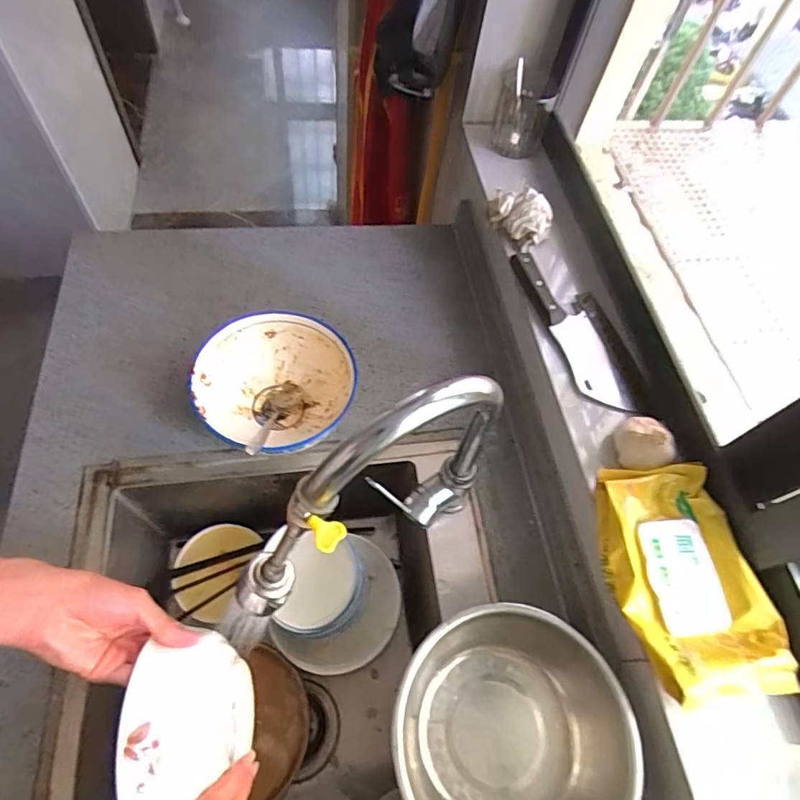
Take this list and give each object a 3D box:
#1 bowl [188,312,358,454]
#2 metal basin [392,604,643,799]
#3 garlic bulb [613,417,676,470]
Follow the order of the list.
[{"bbox_3d":[-0.146,-0.009,0.615,0.175,0.092,0.175,3,60,-5],"label":"bowl"},{"bbox_3d":[0.099,0.309,0.473,0.205,0.089,0.201,3,60,-5],"label":"metal basin"},{"bbox_3d":[0.257,0.046,0.538,0.050,0.040,0.057,-22,65,-17],"label":"garlic bulb"}]

